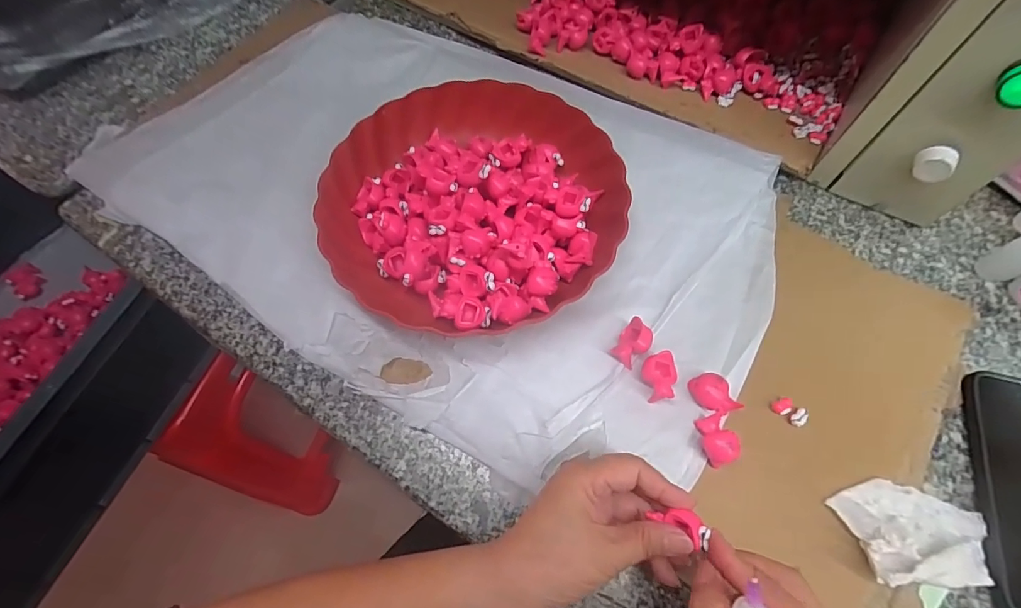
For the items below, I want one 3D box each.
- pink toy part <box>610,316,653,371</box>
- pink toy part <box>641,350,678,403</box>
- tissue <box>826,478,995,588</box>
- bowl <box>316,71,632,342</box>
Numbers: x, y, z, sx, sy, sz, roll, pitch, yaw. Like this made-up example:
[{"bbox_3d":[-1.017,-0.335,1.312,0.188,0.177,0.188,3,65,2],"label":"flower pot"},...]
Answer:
[{"bbox_3d":[0.092,0.030,0.341,0.022,0.018,0.032,32,70,13],"label":"pink toy part"},{"bbox_3d":[0.108,0.054,0.332,0.025,0.017,0.032,-9,67,-3],"label":"pink toy part"},{"bbox_3d":[0.267,0.148,0.296,0.096,0.018,0.058,1,66,1],"label":"tissue"},{"bbox_3d":[-0.032,-0.088,0.383,0.233,0.047,0.229,0,66,0],"label":"bowl"}]

